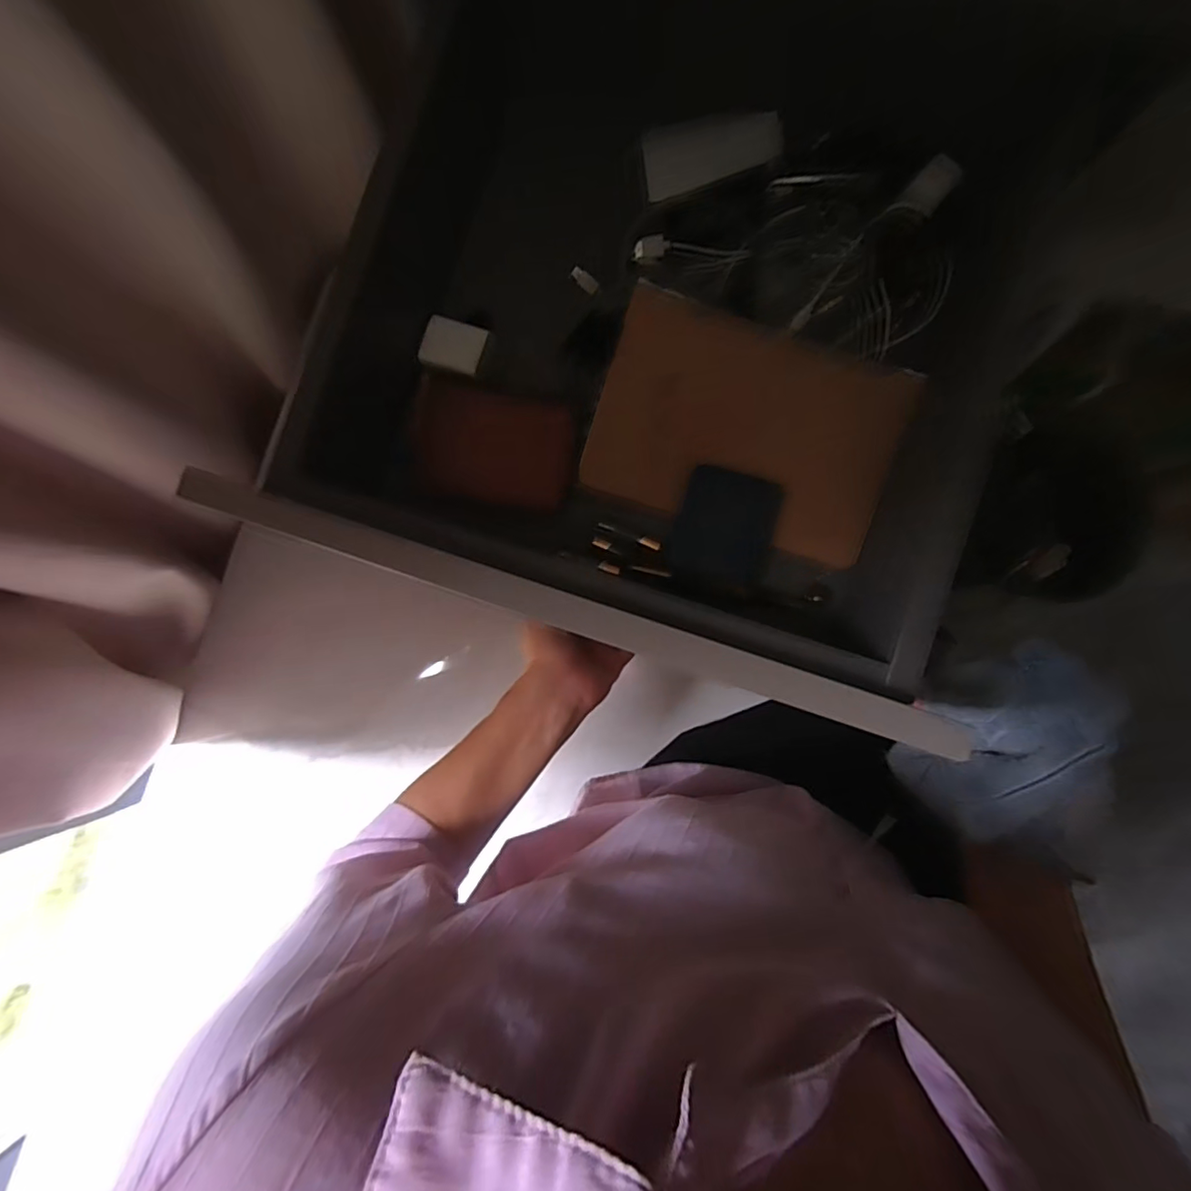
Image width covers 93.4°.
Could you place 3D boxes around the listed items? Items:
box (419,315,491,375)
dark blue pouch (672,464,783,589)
[{"bbox_3d":[-0.103,-0.181,0.409,0.044,0.012,0.035,17,87,5],"label":"box"},{"bbox_3d":[0.090,-0.048,0.393,0.065,0.013,0.080,13,87,5],"label":"dark blue pouch"}]

